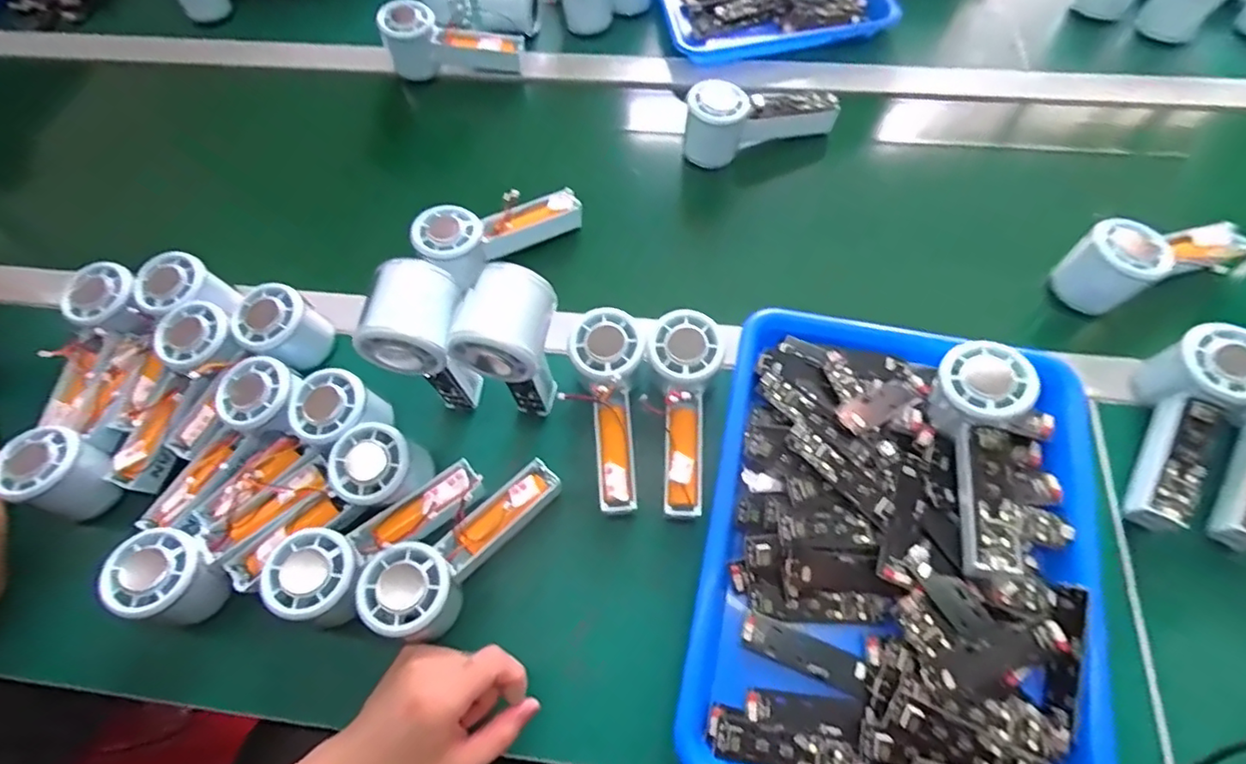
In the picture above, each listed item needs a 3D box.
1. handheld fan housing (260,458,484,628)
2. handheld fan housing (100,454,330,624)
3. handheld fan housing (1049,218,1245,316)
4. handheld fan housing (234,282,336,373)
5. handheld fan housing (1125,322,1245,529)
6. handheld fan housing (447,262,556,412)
[{"bbox_3d":[-0.169,0.112,0.422,0.149,0.041,0.059,-33,66,-29],"label":"handheld fan housing"},{"bbox_3d":[-0.283,0.103,0.426,0.064,0.047,0.146,41,71,20],"label":"handheld fan housing"},{"bbox_3d":[0.449,-0.099,0.497,0.145,0.065,0.056,-8,63,-2],"label":"handheld fan housing"},{"bbox_3d":[-0.281,-0.043,0.493,0.056,0.055,0.058,37,70,19],"label":"handheld fan housing"},{"bbox_3d":[0.408,0.035,0.430,0.062,0.049,0.155,27,81,15],"label":"handheld fan housing"},{"bbox_3d":[-0.076,-0.007,0.431,0.056,0.148,0.084,16,65,10],"label":"handheld fan housing"}]

